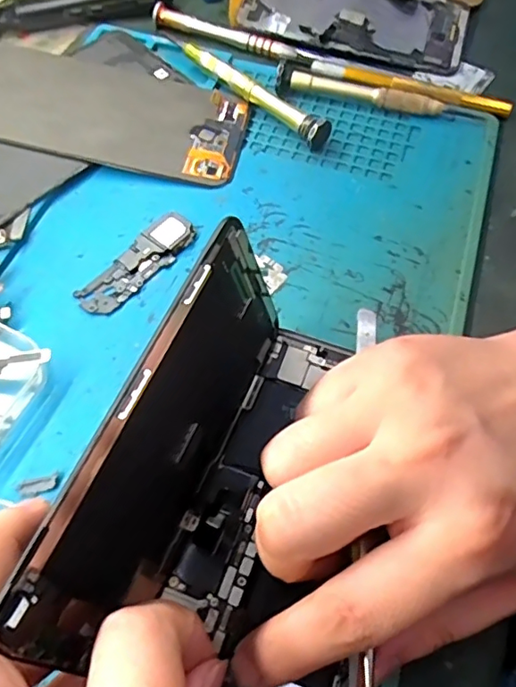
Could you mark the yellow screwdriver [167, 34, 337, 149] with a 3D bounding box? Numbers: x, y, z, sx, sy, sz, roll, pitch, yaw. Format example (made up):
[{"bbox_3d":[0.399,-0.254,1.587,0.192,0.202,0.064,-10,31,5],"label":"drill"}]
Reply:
[{"bbox_3d":[-0.008,-0.143,0.306,0.118,0.017,0.013,39,67,18],"label":"yellow screwdriver"}]

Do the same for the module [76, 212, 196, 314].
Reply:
[{"bbox_3d":[-0.056,-0.038,0.258,0.021,0.005,0.064,36,66,17],"label":"module"}]

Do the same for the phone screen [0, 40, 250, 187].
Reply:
[{"bbox_3d":[-0.083,-0.126,0.294,0.150,0.005,0.070,12,66,-2],"label":"phone screen"}]

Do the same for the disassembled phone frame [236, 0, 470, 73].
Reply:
[{"bbox_3d":[0.061,-0.209,0.348,0.137,0.009,0.072,15,62,7],"label":"disassembled phone frame"}]

